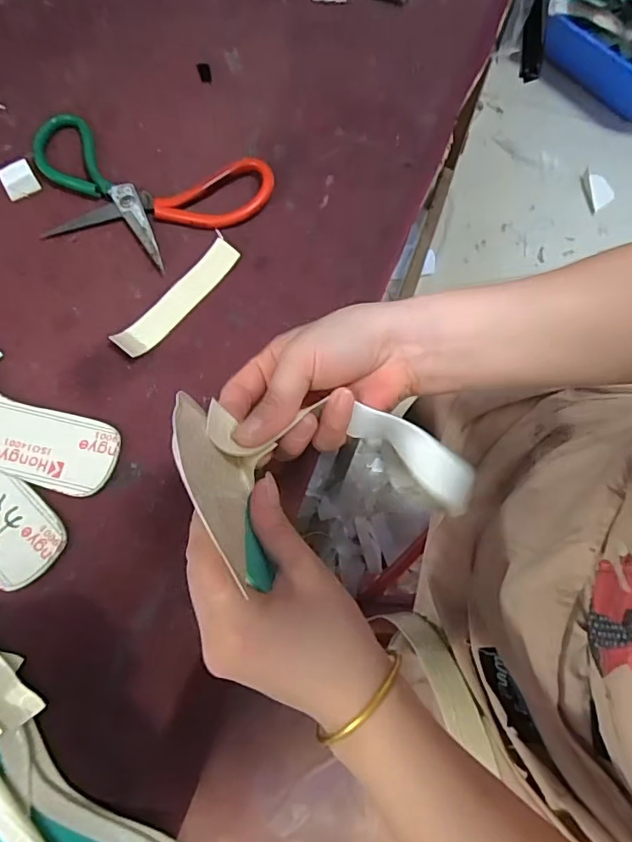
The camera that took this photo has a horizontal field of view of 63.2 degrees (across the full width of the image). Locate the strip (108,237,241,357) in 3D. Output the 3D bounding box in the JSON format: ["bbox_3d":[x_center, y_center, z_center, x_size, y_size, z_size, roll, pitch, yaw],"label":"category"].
[{"bbox_3d":[-0.107,-0.097,0.407,0.025,0.008,0.118,38,75,12],"label":"strip"}]

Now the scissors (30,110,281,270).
[{"bbox_3d":[-0.149,-0.195,0.437,0.207,0.015,0.116,17,72,6],"label":"scissors"}]

